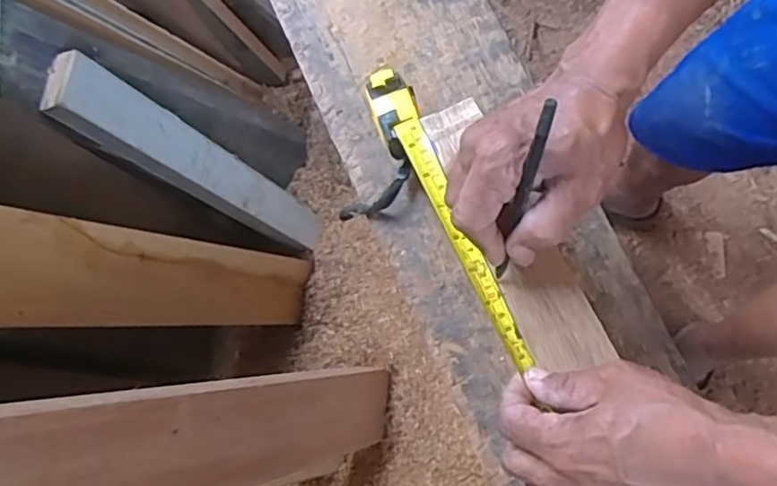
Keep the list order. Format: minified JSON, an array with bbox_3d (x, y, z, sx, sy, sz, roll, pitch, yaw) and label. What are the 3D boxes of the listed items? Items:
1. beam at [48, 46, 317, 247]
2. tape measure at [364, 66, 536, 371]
[{"bbox_3d":[-0.251,-0.103,0.913,0.043,0.479,0.088,10,76,32],"label":"beam"},{"bbox_3d":[0.040,-0.024,0.484,0.032,0.055,0.249,-23,70,-4],"label":"tape measure"}]

